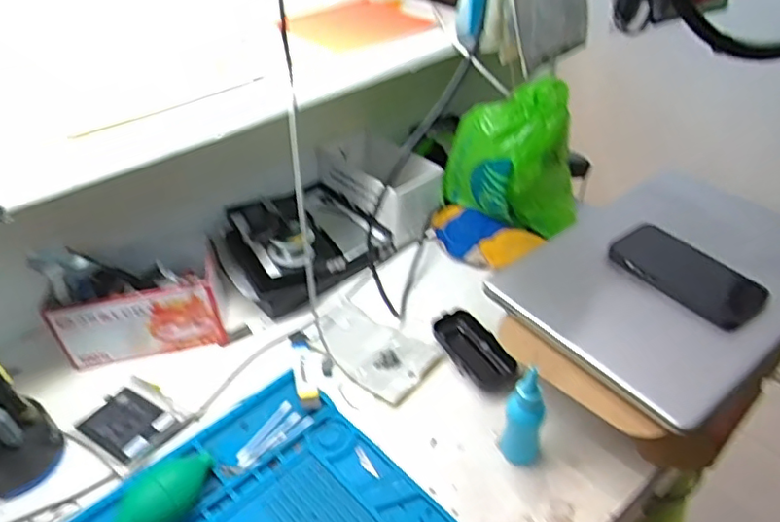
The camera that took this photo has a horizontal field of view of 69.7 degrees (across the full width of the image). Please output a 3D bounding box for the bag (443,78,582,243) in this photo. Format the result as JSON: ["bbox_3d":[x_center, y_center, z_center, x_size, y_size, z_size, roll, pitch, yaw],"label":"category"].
[{"bbox_3d":[0.165,-0.122,0.747,0.182,0.196,0.090,4,41,8],"label":"bag"}]

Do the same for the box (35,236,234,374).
[{"bbox_3d":[-0.289,0.047,0.662,0.177,0.087,0.103,-11,41,-10],"label":"box"}]

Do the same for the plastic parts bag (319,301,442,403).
[{"bbox_3d":[-0.025,0.101,0.652,0.151,0.010,0.090,27,49,30],"label":"plastic parts bag"}]

